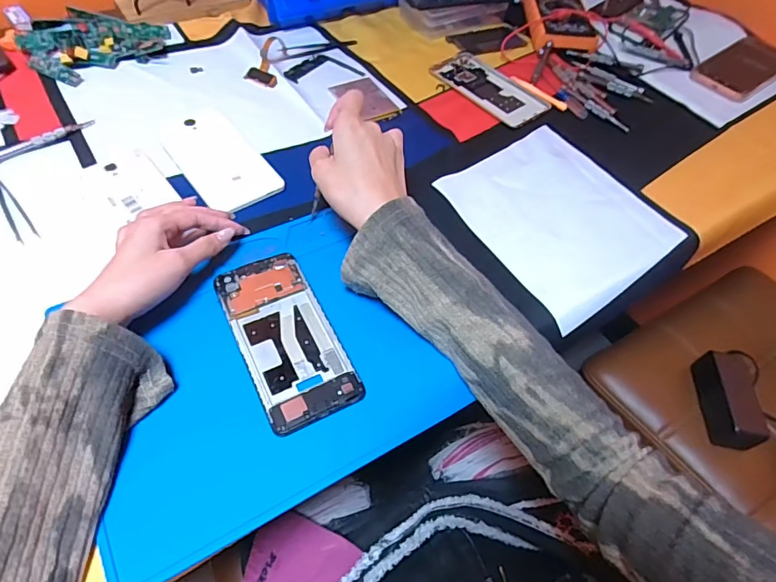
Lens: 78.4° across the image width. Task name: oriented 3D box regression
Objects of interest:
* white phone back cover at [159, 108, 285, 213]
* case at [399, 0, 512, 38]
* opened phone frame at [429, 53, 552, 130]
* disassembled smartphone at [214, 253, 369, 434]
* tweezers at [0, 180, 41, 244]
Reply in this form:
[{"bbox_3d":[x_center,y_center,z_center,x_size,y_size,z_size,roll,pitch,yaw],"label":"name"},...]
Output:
[{"bbox_3d":[-0.180,-0.144,0.494,0.075,0.006,0.164,-30,62,-23],"label":"white phone back cover"},{"bbox_3d":[0.101,-0.410,0.683,0.155,0.046,0.071,-12,57,-13],"label":"case"},{"bbox_3d":[0.127,-0.260,0.605,0.074,0.005,0.155,-32,63,-24],"label":"opened phone frame"},{"bbox_3d":[-0.081,0.033,0.375,0.070,0.008,0.151,-22,59,-19],"label":"disassembled smartphone"},{"bbox_3d":[-0.350,-0.079,0.437,0.016,0.006,0.105,-36,65,-26],"label":"tweezers"}]

